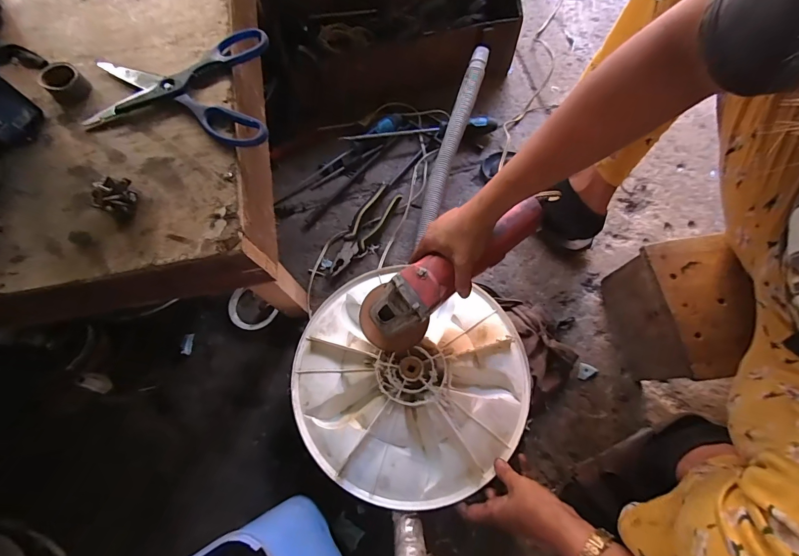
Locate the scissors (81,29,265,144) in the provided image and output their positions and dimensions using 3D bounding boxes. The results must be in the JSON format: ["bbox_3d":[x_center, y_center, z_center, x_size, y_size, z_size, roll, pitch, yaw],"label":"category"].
[{"bbox_3d":[-0.224,-0.188,0.380,0.176,0.012,0.145,-7,70,-1],"label":"scissors"}]

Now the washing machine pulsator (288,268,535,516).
[{"bbox_3d":[0.013,0.143,0.534,0.331,0.050,0.308,0,70,1],"label":"washing machine pulsator"}]

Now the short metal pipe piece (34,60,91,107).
[{"bbox_3d":[-0.341,-0.199,0.380,0.040,0.019,0.035,43,76,15],"label":"short metal pipe piece"}]

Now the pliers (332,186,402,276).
[{"bbox_3d":[-0.067,-0.086,0.674,0.045,0.027,0.187,31,74,12],"label":"pliers"}]

